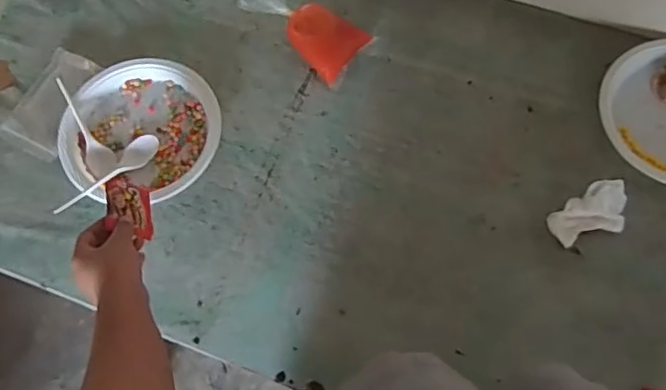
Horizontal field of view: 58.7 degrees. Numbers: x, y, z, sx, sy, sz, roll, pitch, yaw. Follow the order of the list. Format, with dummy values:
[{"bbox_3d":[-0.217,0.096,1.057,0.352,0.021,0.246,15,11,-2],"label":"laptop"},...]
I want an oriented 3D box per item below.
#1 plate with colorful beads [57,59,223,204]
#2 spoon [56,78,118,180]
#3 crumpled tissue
[{"bbox_3d":[-0.254,-0.086,0.786,0.202,0.020,0.203,-1,70,3],"label":"plate with colorful beads"},{"bbox_3d":[-0.336,-0.086,0.784,0.036,0.023,0.151,-36,72,-10],"label":"spoon"},{"bbox_3d":[0.308,0.023,0.709,0.084,0.040,0.057,-22,73,-4],"label":"crumpled tissue"}]

